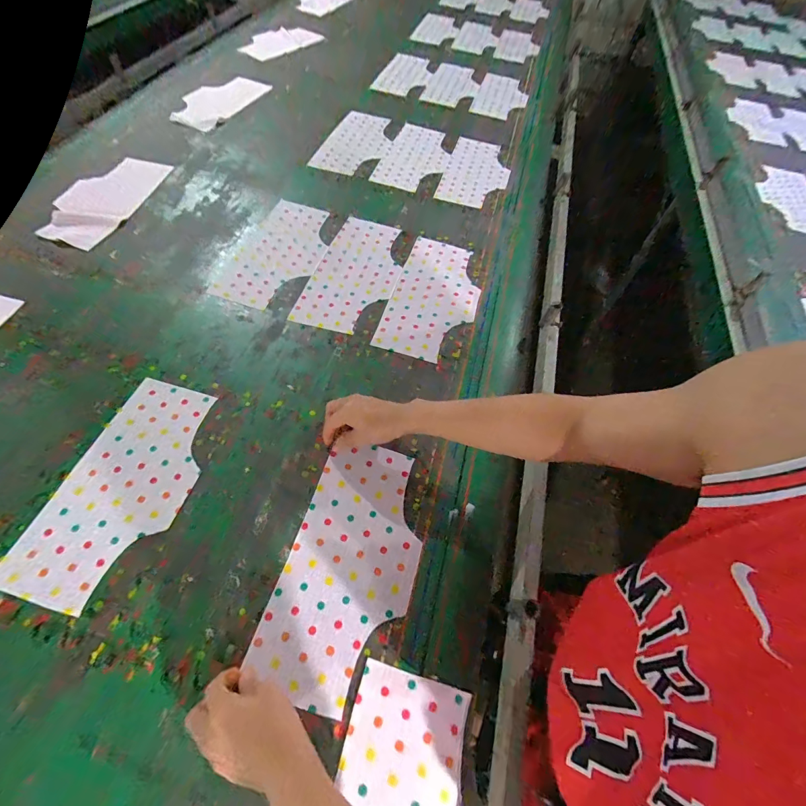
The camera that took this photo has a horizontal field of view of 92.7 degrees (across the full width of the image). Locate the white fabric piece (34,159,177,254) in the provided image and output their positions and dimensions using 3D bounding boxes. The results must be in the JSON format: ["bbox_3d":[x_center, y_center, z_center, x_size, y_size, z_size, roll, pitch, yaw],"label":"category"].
[{"bbox_3d":[-0.657,-0.458,0.855,0.164,0.017,0.312,16,58,5],"label":"white fabric piece"}]

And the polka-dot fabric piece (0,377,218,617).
[{"bbox_3d":[-0.386,0.112,0.543,0.163,0.007,0.316,16,58,5],"label":"polka-dot fabric piece"}]

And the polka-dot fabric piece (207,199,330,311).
[{"bbox_3d":[-0.263,-0.325,0.815,0.182,0.011,0.319,14,59,4],"label":"polka-dot fabric piece"}]

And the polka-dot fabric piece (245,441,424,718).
[{"bbox_3d":[-0.066,0.207,0.515,0.165,0.007,0.316,16,58,5],"label":"polka-dot fabric piece"}]

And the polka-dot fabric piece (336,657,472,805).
[{"bbox_3d":[-0.018,0.457,0.365,0.139,0.006,0.328,15,58,5],"label":"polka-dot fabric piece"}]

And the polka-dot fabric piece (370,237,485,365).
[{"bbox_3d":[0.067,-0.219,0.776,0.165,0.007,0.317,16,58,5],"label":"polka-dot fabric piece"}]

